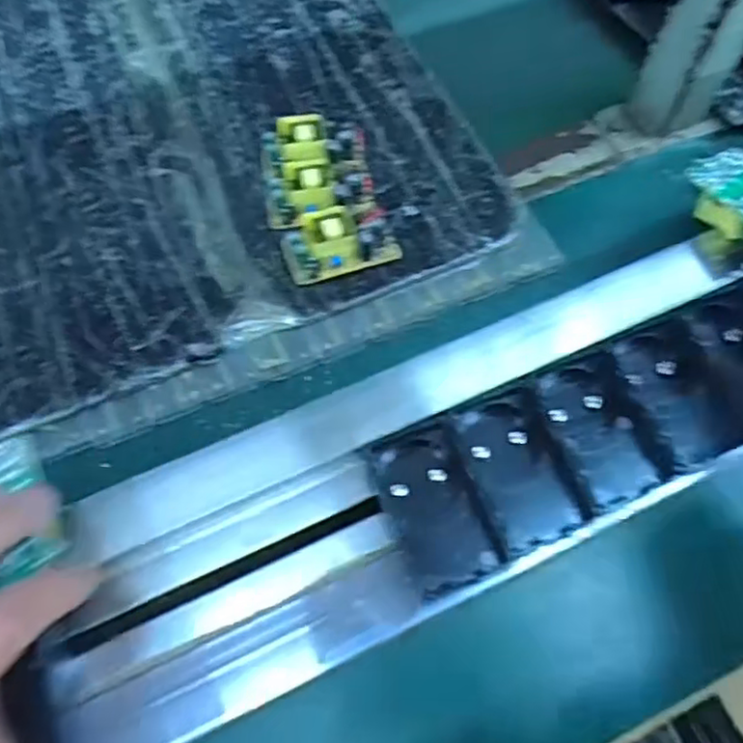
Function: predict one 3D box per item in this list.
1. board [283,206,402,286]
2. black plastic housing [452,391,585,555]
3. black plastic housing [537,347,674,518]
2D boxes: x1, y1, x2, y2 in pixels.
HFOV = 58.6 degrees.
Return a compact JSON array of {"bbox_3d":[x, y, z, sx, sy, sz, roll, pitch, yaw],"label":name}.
[{"bbox_3d":[-0.019,-0.080,0.400,0.067,0.024,0.039,-19,65,-9],"label":"board"},{"bbox_3d":[0.067,0.048,0.314,0.037,0.026,0.068,-23,83,-11],"label":"black plastic housing"},{"bbox_3d":[0.104,0.027,0.306,0.044,0.018,0.068,-20,65,-9],"label":"black plastic housing"}]

